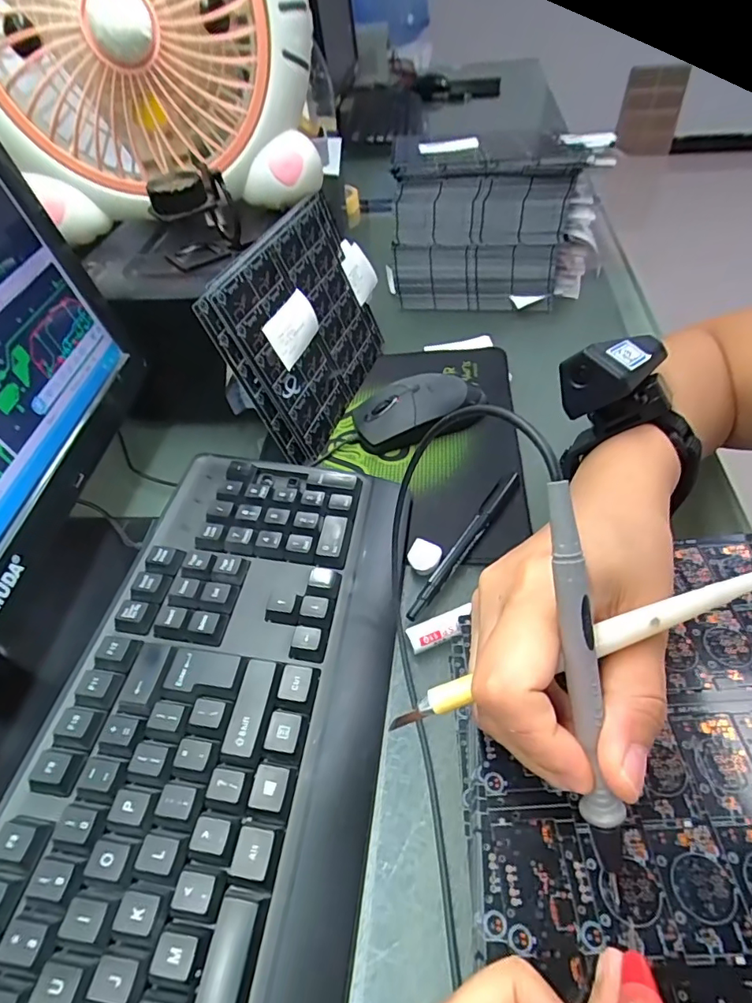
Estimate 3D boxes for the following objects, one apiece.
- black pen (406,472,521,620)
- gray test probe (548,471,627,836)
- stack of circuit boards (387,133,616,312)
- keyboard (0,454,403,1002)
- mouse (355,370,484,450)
[{"bbox_3d":[0.061,0.025,0.340,0.011,0.007,0.139,26,56,27],"label":"black pen"},{"bbox_3d":[0.066,0.050,0.161,0.012,0.108,0.008,-9,5,-1],"label":"gray test probe"},{"bbox_3d":[0.128,-0.287,0.534,0.222,0.155,0.078,0,41,-1],"label":"stack of circuit boards"},{"bbox_3d":[-0.082,0.142,0.233,0.153,0.044,0.422,3,48,9],"label":"keyboard"},{"bbox_3d":[0.038,-0.080,0.423,0.111,0.039,0.057,-20,49,-12],"label":"mouse"}]

